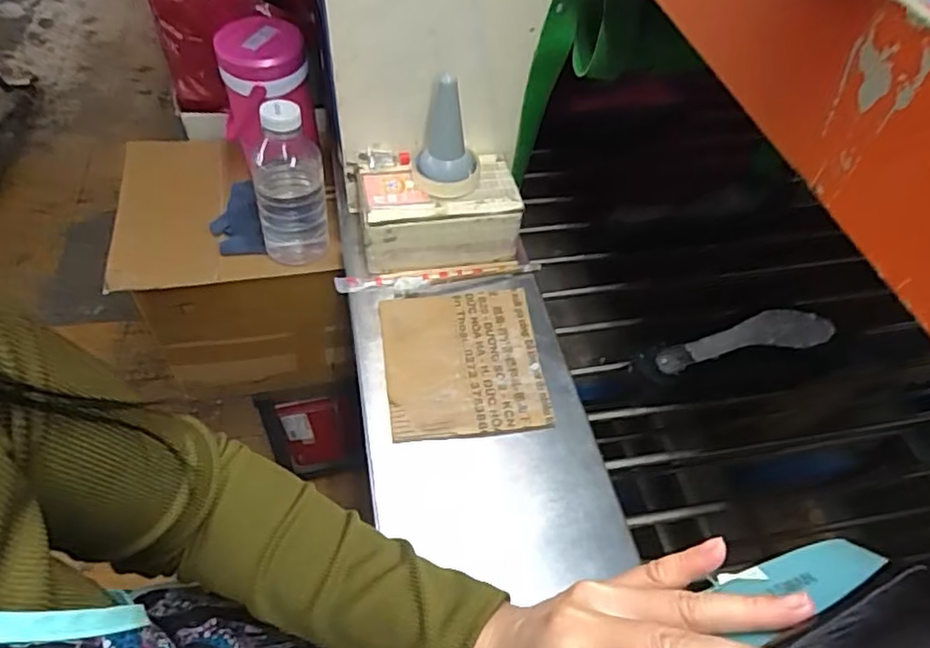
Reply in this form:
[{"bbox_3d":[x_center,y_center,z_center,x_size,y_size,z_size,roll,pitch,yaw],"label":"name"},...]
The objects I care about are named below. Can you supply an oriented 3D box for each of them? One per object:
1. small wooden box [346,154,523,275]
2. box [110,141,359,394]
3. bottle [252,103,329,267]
[{"bbox_3d":[-0.042,-0.142,0.789,0.205,0.090,0.127,-3,52,-8],"label":"small wooden box"},{"bbox_3d":[-0.374,-0.101,1.064,0.325,0.293,0.328,-6,52,-10],"label":"box"},{"bbox_3d":[-0.238,-0.188,0.832,0.091,0.222,0.074,-14,54,-16],"label":"bottle"}]

